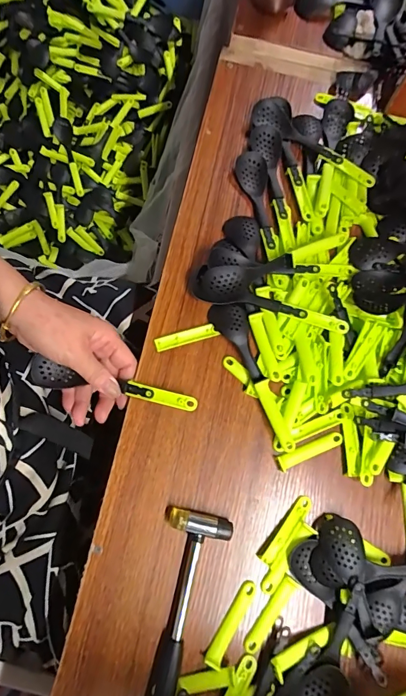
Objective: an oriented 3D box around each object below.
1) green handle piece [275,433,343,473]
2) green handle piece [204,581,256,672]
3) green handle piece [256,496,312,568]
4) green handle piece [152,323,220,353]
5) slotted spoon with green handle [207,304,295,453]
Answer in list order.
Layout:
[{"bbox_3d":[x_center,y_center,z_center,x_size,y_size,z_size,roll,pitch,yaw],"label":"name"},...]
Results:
[{"bbox_3d":[0.113,0.108,0.413,0.076,0.011,0.016,-22,77,-5],"label":"green handle piece"},{"bbox_3d":[0.027,0.259,0.369,0.015,0.009,0.076,30,78,7],"label":"green handle piece"},{"bbox_3d":[0.083,0.182,0.394,0.016,0.007,0.074,38,79,9],"label":"green handle piece"},{"bbox_3d":[-0.018,-0.012,0.433,0.069,0.007,0.017,-17,77,-4],"label":"green handle piece"},{"bbox_3d":[0.051,0.029,0.420,0.038,0.017,0.169,-19,77,-4],"label":"slotted spoon with green handle"}]

